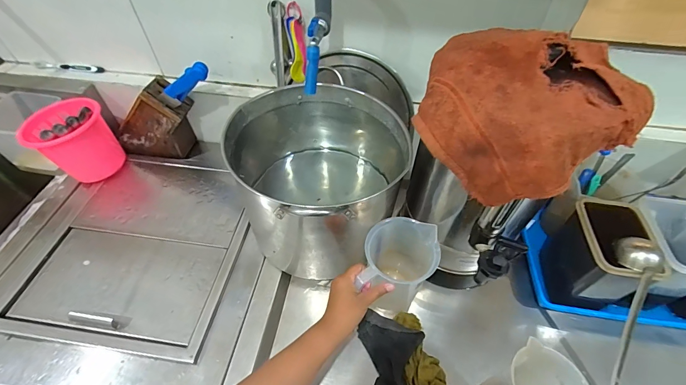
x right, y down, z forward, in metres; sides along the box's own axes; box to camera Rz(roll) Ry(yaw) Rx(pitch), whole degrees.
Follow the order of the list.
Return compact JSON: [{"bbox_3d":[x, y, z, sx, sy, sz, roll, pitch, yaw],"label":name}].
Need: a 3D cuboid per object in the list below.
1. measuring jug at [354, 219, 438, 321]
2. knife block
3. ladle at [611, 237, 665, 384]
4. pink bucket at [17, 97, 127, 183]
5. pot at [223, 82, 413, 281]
[{"bbox_3d":[0.093,0.140,0.585,0.120,0.179,0.113,5,52,5],"label":"measuring jug"},{"bbox_3d":[-0.455,-0.181,0.793,0.186,0.181,0.076,5,52,6],"label":"knife block"},{"bbox_3d":[0.449,0.216,0.522,0.061,0.282,0.054,6,8,6],"label":"ladle"},{"bbox_3d":[-0.617,-0.118,0.767,0.143,0.178,0.147,-1,52,1],"label":"pink bucket"},{"bbox_3d":[-0.046,-0.024,0.644,0.290,0.237,0.292,-1,52,1],"label":"pot"}]

